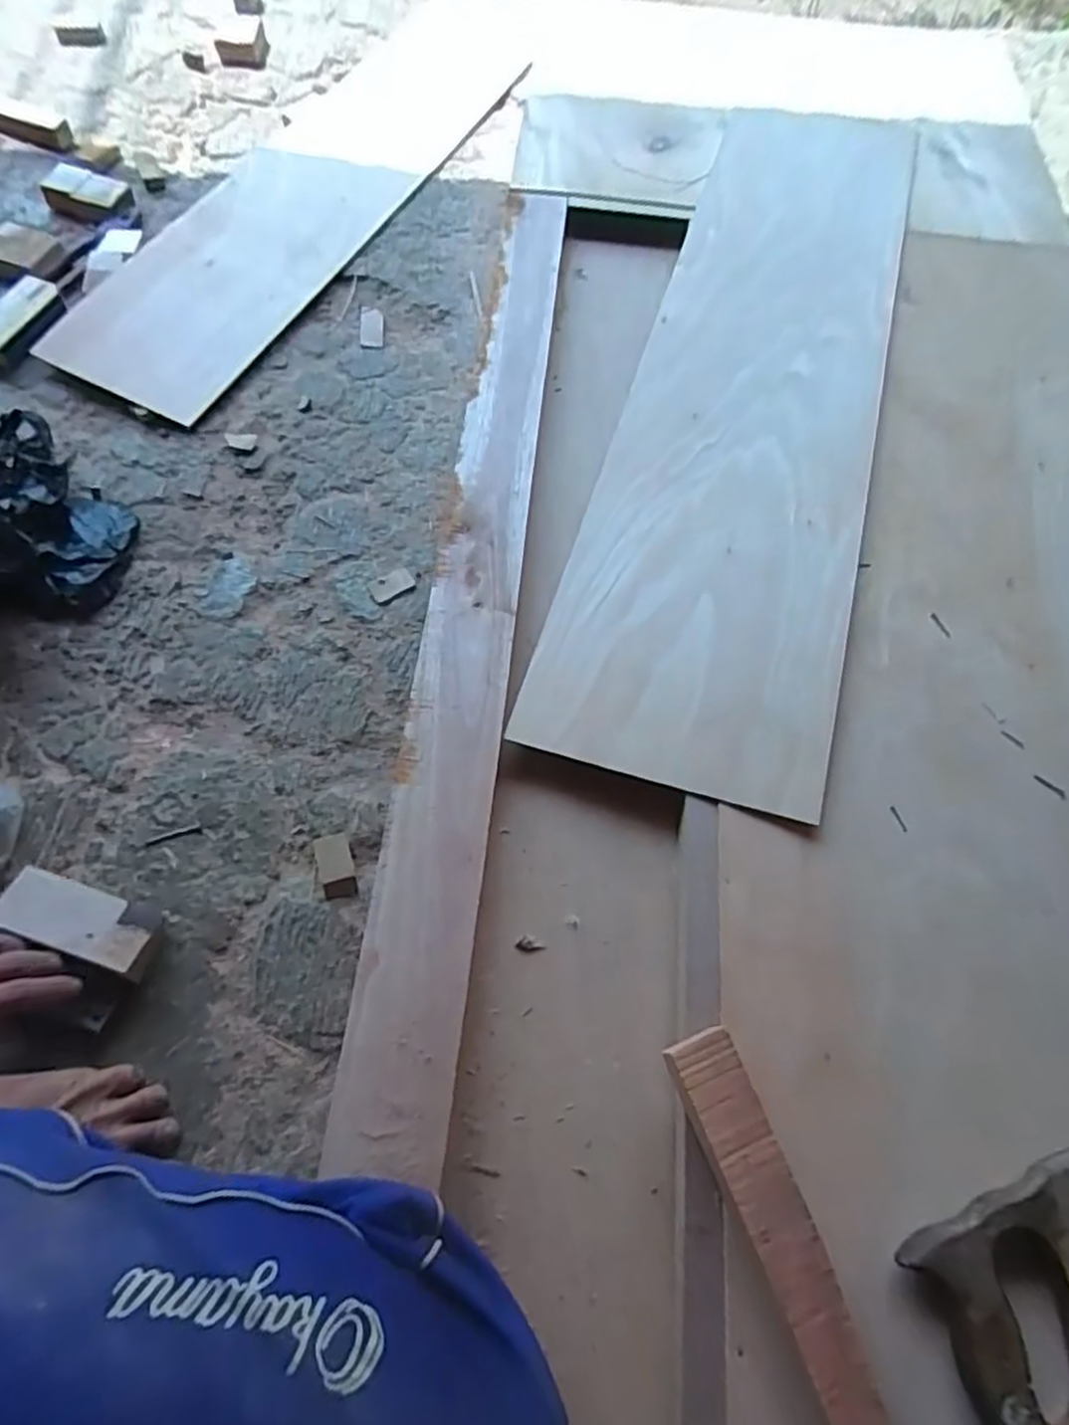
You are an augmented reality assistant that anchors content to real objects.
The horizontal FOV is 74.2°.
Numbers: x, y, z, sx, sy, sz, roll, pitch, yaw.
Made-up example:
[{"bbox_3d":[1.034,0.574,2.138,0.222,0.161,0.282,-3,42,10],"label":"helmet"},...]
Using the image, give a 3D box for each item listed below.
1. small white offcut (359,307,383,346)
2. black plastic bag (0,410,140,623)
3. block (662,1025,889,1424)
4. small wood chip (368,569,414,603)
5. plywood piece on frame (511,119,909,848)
[{"bbox_3d":[-0.219,-0.515,0.948,0.030,0.005,0.077,-4,66,-4],"label":"small white offcut"},{"bbox_3d":[-0.535,-0.211,0.697,0.232,0.142,0.198,35,69,13],"label":"black plastic bag"},{"bbox_3d":[0.141,0.302,0.425,0.043,0.035,0.205,-19,68,-11],"label":"block"},{"bbox_3d":[-0.154,-0.137,0.761,0.047,0.004,0.026,-28,70,-14],"label":"small wood chip"},{"bbox_3d":[0.244,-0.368,0.764,0.257,0.020,0.989,17,66,5],"label":"plywood piece on frame"}]

